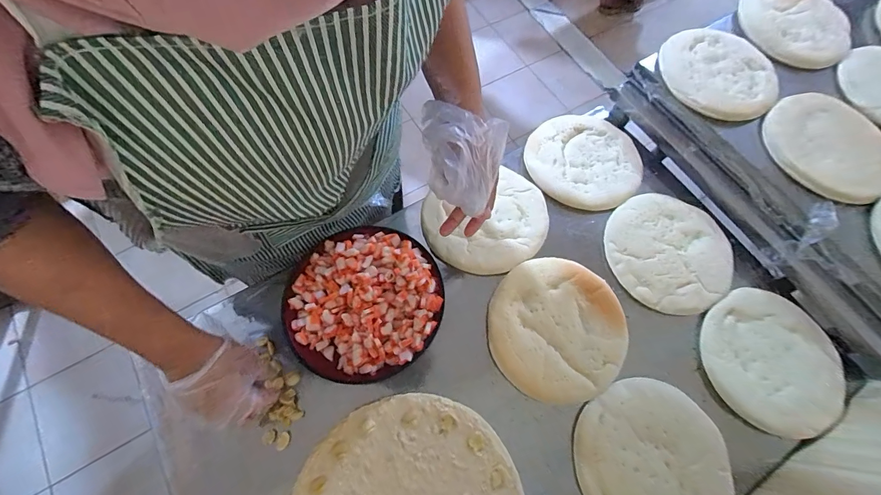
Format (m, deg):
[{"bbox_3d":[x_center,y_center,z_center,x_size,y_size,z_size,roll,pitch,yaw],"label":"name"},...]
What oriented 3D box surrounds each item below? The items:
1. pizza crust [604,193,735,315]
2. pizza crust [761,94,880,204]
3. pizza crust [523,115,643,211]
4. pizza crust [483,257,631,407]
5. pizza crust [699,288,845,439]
[{"bbox_3d":[0.360,0.002,0.593,0.189,0.008,0.191,1,67,-2],"label":"pizza crust"},{"bbox_3d":[0.622,-0.177,0.604,0.187,0.032,0.198,40,72,13],"label":"pizza crust"},{"bbox_3d":[0.250,-0.156,0.665,0.193,0.021,0.190,1,67,-2],"label":"pizza crust"},{"bbox_3d":[0.168,0.112,0.542,0.192,0.015,0.195,1,67,-2],"label":"pizza crust"},{"bbox_3d":[0.475,0.153,0.534,0.188,0.012,0.189,1,67,-2],"label":"pizza crust"}]

